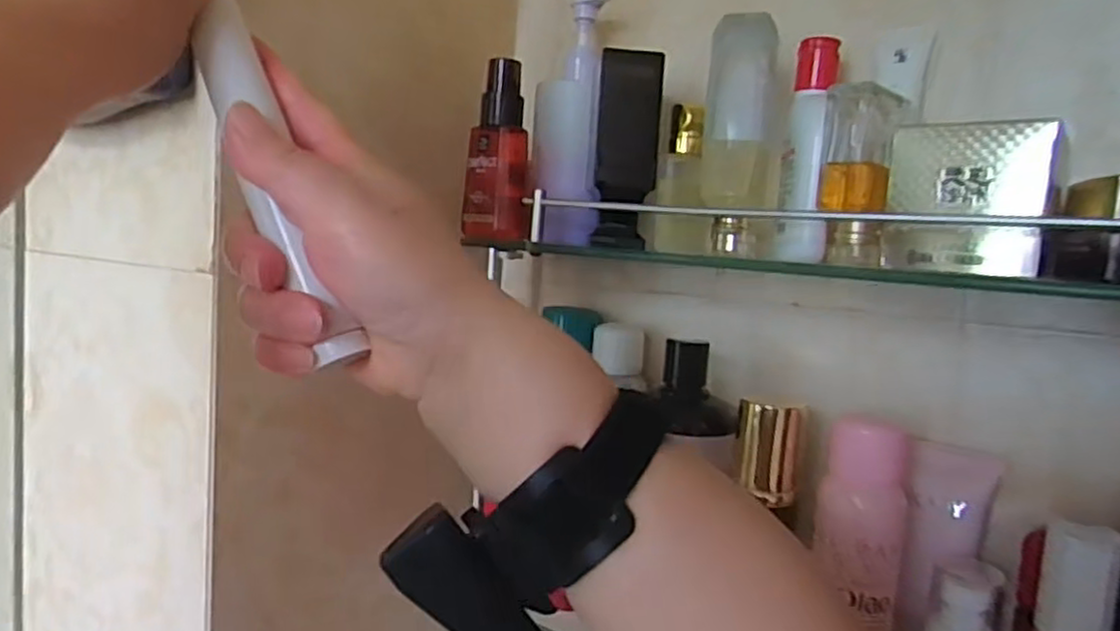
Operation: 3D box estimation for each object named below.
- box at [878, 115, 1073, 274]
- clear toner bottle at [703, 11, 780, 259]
[{"bbox_3d":[0.207,-0.057,0.366,0.071,0.070,0.069,7,6,34],"label":"box"},{"bbox_3d":[0.100,-0.099,0.406,0.038,0.124,0.031,5,5,12],"label":"clear toner bottle"}]

